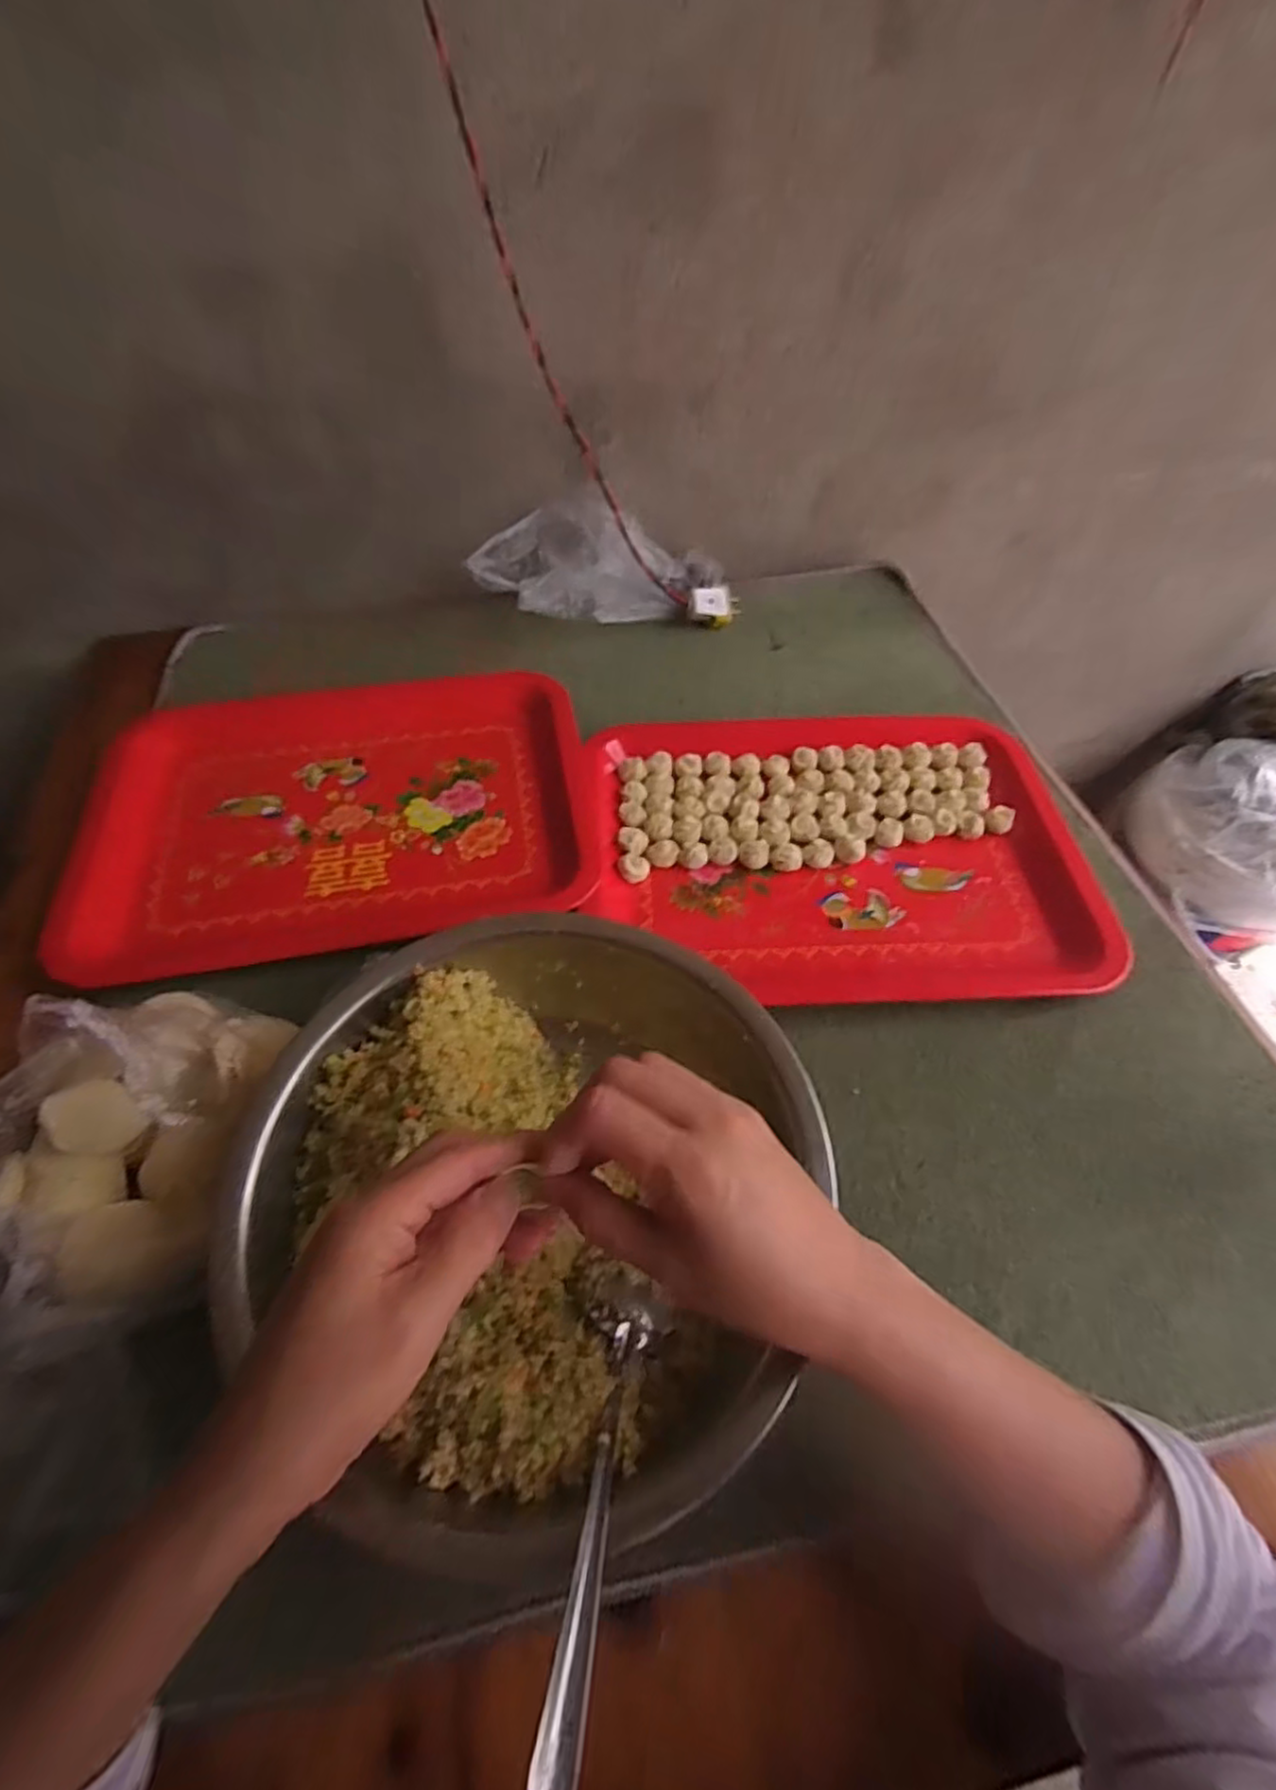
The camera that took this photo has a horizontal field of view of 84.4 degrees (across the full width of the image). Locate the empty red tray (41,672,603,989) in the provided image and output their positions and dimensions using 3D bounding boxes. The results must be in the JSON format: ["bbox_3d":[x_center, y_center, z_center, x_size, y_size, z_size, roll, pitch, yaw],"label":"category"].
[{"bbox_3d":[-0.222,-0.067,0.540,0.360,0.028,0.258,-11,56,-9],"label":"empty red tray"}]

